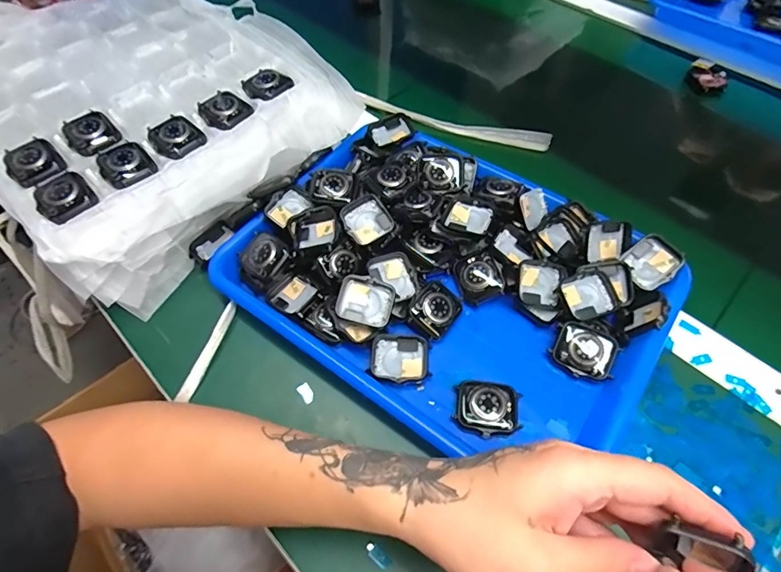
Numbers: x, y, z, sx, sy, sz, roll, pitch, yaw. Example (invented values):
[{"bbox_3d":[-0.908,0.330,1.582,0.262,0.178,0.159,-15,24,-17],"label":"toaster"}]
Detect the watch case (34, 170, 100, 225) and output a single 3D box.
[{"bbox_3d":[-0.257,-0.070,0.353,0.038,0.012,0.050,-40,65,-22],"label":"watch case"}]

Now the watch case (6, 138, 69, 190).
[{"bbox_3d":[-0.295,-0.102,0.371,0.046,0.015,0.038,40,66,23],"label":"watch case"}]

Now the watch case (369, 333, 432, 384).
[{"bbox_3d":[0.007,0.056,0.345,0.044,0.010,0.037,-2,57,0],"label":"watch case"}]

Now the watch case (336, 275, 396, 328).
[{"bbox_3d":[-0.019,0.012,0.351,0.042,0.010,0.036,13,71,-6],"label":"watch case"}]

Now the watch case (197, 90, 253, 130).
[{"bbox_3d":[-0.149,-0.159,0.405,0.041,0.006,0.045,-40,64,-22],"label":"watch case"}]

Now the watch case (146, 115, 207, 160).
[{"bbox_3d":[-0.185,-0.129,0.388,0.048,0.007,0.041,38,65,23],"label":"watch case"}]

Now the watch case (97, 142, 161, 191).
[{"bbox_3d":[-0.219,-0.101,0.371,0.038,0.008,0.052,-39,64,-22],"label":"watch case"}]

